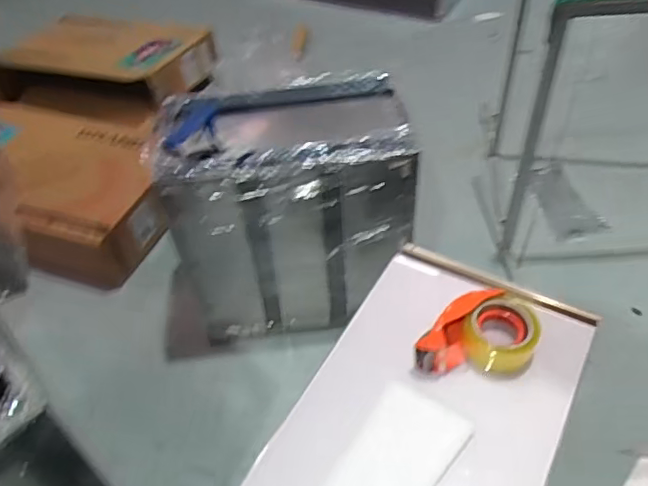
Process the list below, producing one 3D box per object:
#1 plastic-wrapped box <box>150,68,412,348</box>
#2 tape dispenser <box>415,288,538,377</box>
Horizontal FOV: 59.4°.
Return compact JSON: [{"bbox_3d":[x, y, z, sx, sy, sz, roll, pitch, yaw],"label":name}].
[{"bbox_3d":[-0.077,-0.074,1.488,0.585,0.602,0.332,-12,46,-8],"label":"plastic-wrapped box"},{"bbox_3d":[0.229,0.136,0.869,0.185,0.071,0.116,-1,46,3],"label":"tape dispenser"}]

